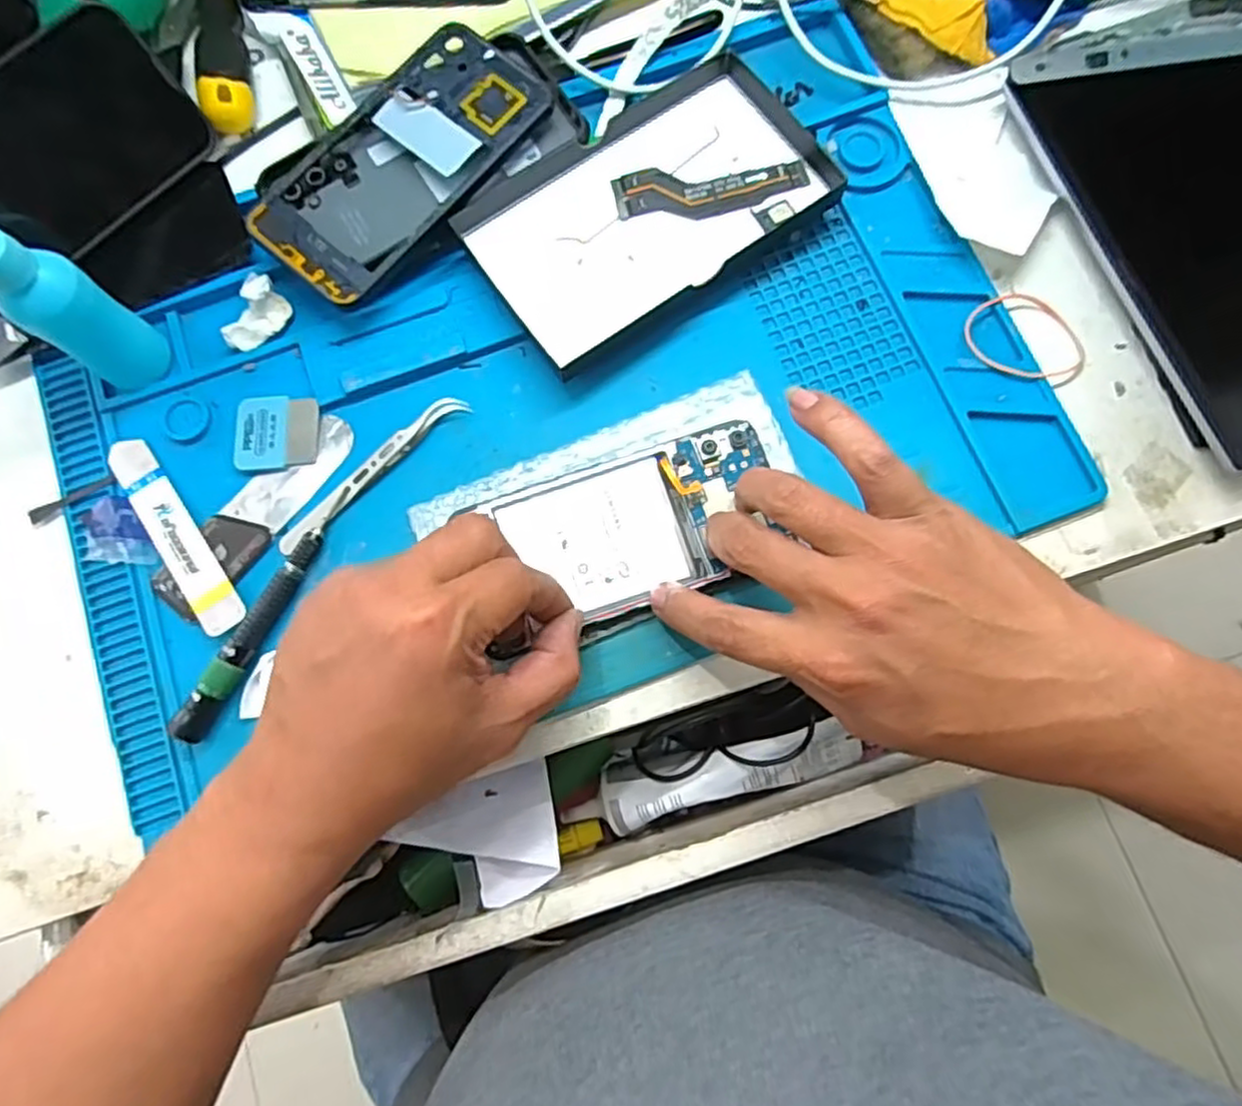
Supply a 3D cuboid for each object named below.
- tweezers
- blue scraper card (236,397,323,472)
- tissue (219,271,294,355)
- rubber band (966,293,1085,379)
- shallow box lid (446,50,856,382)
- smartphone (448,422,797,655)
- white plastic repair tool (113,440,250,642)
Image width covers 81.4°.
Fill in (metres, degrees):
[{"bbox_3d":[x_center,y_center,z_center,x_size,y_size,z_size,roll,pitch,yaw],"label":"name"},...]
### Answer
[{"bbox_3d":[-0.124,-0.042,0.356,0.112,0.007,0.015,-42,79,-7],"label":"tweezers"},{"bbox_3d":[-0.175,-0.061,0.366,0.042,0.006,0.039,-2,77,1],"label":"blue scraper card"},{"bbox_3d":[-0.191,-0.124,0.372,0.036,0.017,0.023,-37,79,-6],"label":"tissue"},{"bbox_3d":[0.205,-0.108,0.370,0.056,0.010,0.052,2,71,-7],"label":"rubber band"},{"bbox_3d":[0.015,-0.179,0.376,0.180,0.021,0.106,-36,79,-6],"label":"shallow box lid"},{"bbox_3d":[0.011,-0.014,0.340,0.128,0.009,0.071,-19,79,-2],"label":"smartphone"},{"bbox_3d":[-0.218,-0.010,0.350,0.019,0.008,0.115,-35,78,-6],"label":"white plastic repair tool"}]

